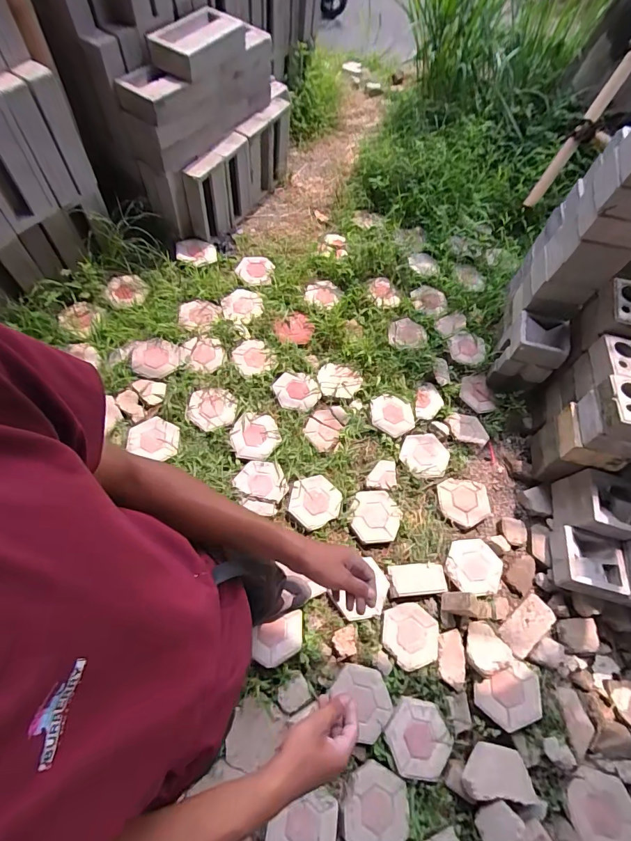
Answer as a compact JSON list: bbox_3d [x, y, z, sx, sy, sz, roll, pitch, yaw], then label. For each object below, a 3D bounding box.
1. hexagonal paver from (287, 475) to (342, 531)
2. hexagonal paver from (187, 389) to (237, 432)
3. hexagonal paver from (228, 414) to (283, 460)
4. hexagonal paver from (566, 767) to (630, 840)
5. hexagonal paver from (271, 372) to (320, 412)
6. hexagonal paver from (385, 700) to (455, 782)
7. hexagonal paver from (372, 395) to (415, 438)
[{"bbox_3d":[-0.001,0.316,1.515,0.201,0.032,0.187,-18,67,-13],"label":"hexagonal paver"},{"bbox_3d":[-0.433,-0.050,1.630,0.192,0.026,0.179,-15,67,-11],"label":"hexagonal paver"},{"bbox_3d":[-0.246,0.065,1.602,0.192,0.031,0.189,5,64,-2],"label":"hexagonal paver"},{"bbox_3d":[0.878,1.199,1.187,0.186,0.055,0.198,7,51,20],"label":"hexagonal paver"},{"bbox_3d":[-0.082,-0.128,1.727,0.208,0.034,0.182,4,64,-3],"label":"hexagonal paver"},{"bbox_3d":[0.330,1.016,1.246,0.199,0.045,0.208,-21,68,-14],"label":"hexagonal paver"},{"bbox_3d":[0.338,-0.022,1.719,0.199,0.030,0.177,25,65,7],"label":"hexagonal paver"}]

